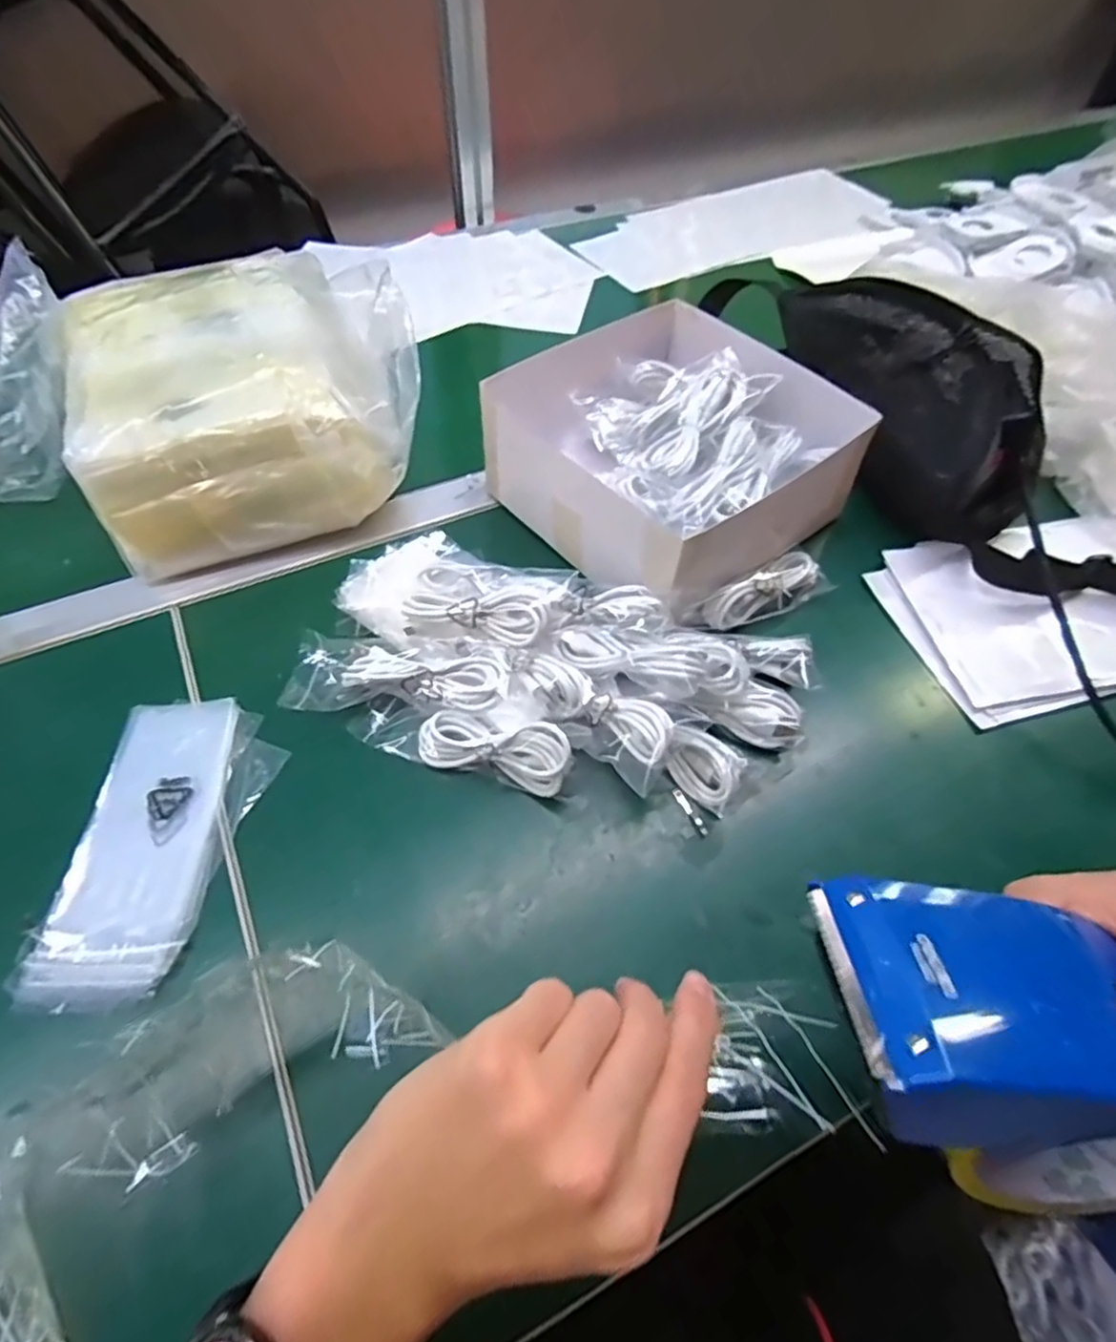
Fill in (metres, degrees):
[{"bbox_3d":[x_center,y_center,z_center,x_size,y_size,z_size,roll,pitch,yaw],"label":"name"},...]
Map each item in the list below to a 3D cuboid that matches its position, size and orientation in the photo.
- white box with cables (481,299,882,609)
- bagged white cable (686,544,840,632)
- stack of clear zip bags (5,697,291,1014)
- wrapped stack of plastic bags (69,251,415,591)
[{"bbox_3d":[0.083,-0.160,0.502,0.210,0.089,0.210,-33,62,-22],"label":"white box with cables"},{"bbox_3d":[0.141,-0.053,0.464,0.115,0.029,0.041,-28,60,-20],"label":"bagged white cable"},{"bbox_3d":[-0.220,0.092,0.370,0.095,0.011,0.171,3,55,0],"label":"stack of clear zip bags"},{"bbox_3d":[-0.229,-0.207,0.505,0.229,0.131,0.218,-16,57,-13],"label":"wrapped stack of plastic bags"}]

